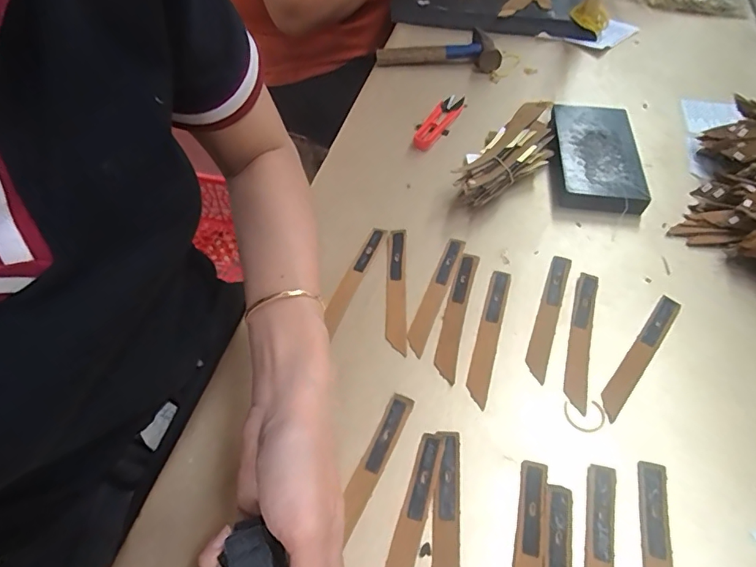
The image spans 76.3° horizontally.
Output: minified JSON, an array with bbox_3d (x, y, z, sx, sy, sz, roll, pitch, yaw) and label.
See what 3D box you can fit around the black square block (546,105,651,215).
[{"bbox_3d":[0.230,-0.136,0.517,0.084,0.023,0.162,5,52,6],"label":"black square block"}]

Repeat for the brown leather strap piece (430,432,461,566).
[{"bbox_3d":[0.043,0.155,0.300,0.018,0.004,0.124,4,52,5],"label":"brown leather strap piece"}]

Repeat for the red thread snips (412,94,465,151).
[{"bbox_3d":[0.075,-0.195,0.574,0.027,0.013,0.115,24,56,19],"label":"red thread snips"}]

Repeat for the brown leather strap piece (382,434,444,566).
[{"bbox_3d":[0.020,0.157,0.301,0.020,0.004,0.126,15,54,13],"label":"brown leather strap piece"}]

